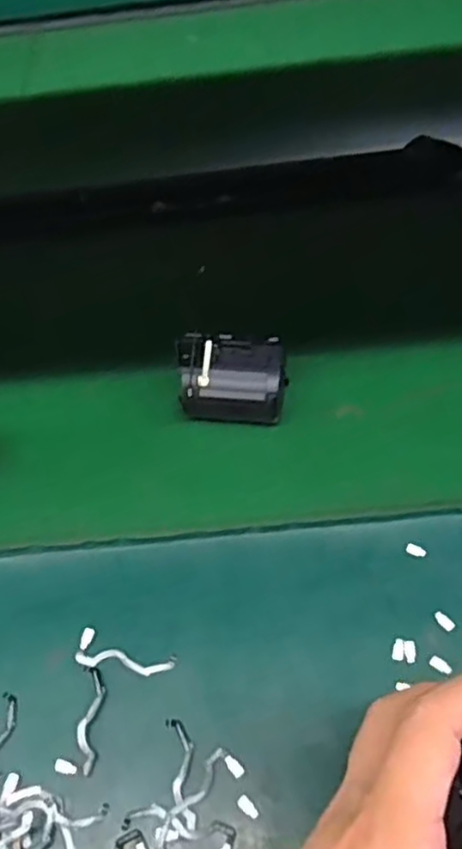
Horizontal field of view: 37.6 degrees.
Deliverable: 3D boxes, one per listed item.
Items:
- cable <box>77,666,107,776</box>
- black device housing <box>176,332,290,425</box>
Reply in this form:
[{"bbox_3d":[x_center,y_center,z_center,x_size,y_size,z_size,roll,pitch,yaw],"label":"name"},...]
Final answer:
[{"bbox_3d":[-0.071,0.148,0.343,0.010,0.004,0.049,1,56,6],"label":"cable"},{"bbox_3d":[0.001,-0.028,0.441,0.068,0.047,0.041,2,56,6],"label":"black device housing"}]

